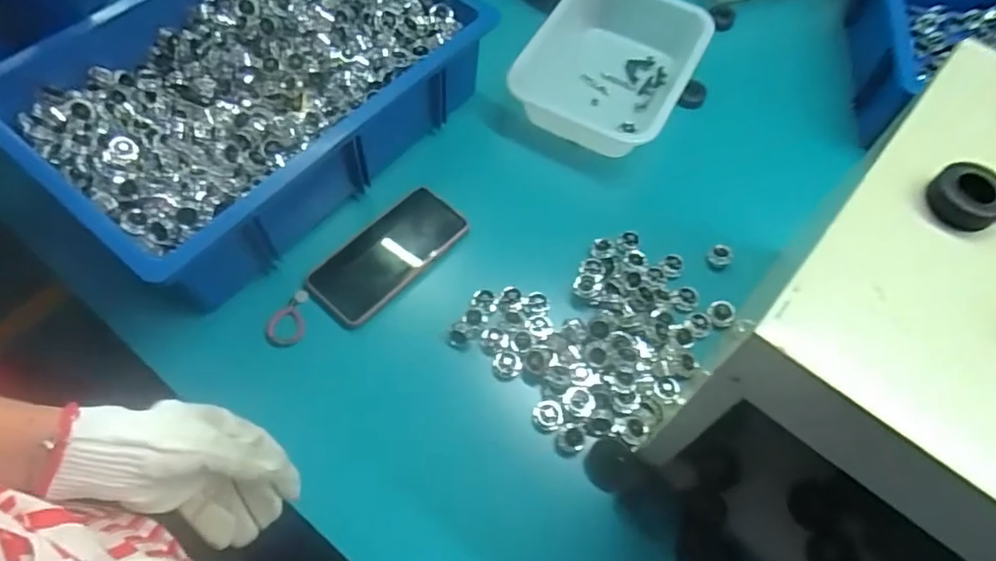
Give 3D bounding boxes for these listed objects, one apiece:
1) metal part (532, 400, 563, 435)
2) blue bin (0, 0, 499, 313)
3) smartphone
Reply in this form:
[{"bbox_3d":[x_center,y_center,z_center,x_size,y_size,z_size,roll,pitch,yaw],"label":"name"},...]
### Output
[{"bbox_3d":[0.045,0.124,0.535,0.027,0.010,0.027,1,61,-2],"label":"metal part"},{"bbox_3d":[-0.258,-0.208,0.637,0.321,0.106,0.446,36,66,17],"label":"blue bin"},{"bbox_3d":[-0.115,-0.030,0.609,0.083,0.015,0.168,38,66,18],"label":"smartphone"}]

